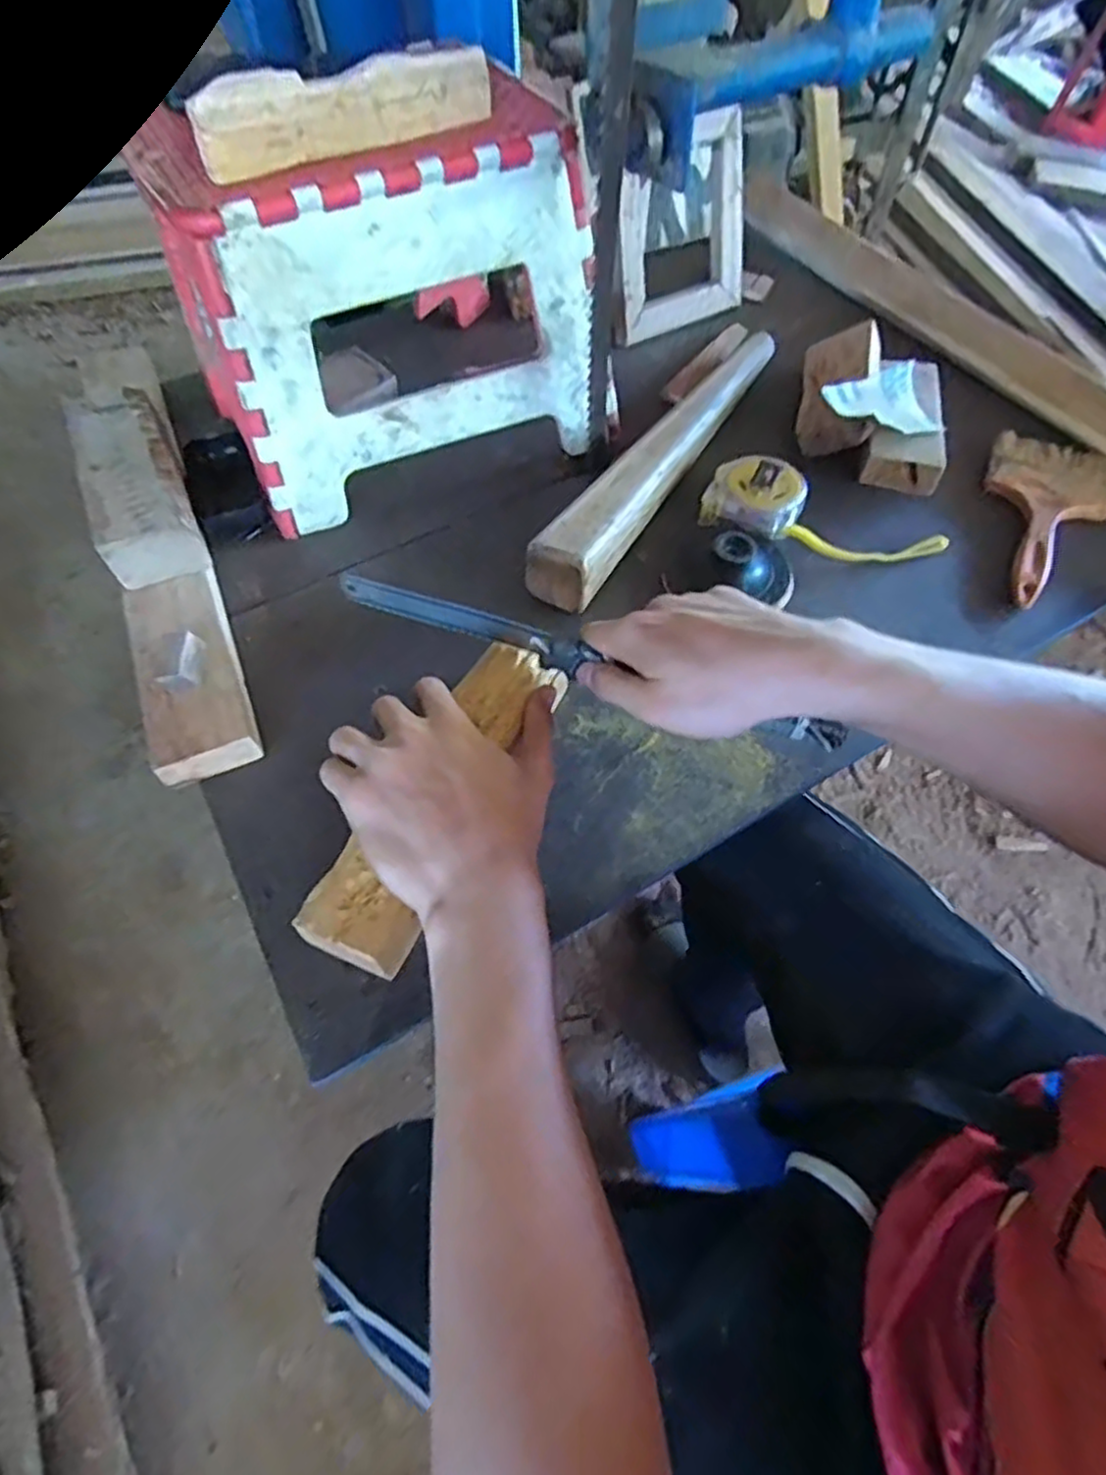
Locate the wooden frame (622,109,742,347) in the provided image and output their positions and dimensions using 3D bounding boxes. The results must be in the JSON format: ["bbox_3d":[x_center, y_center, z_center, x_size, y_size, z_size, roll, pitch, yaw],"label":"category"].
[{"bbox_3d":[0.115,-0.467,0.650,0.135,0.151,0.025,-27,41,-15],"label":"wooden frame"}]

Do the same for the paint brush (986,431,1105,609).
[{"bbox_3d":[0.377,-0.171,0.540,0.089,0.013,0.185,21,61,14],"label":"paint brush"}]

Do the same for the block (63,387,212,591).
[{"bbox_3d":[-0.306,-0.189,0.516,0.065,0.041,0.186,-24,60,-13],"label":"block"}]

